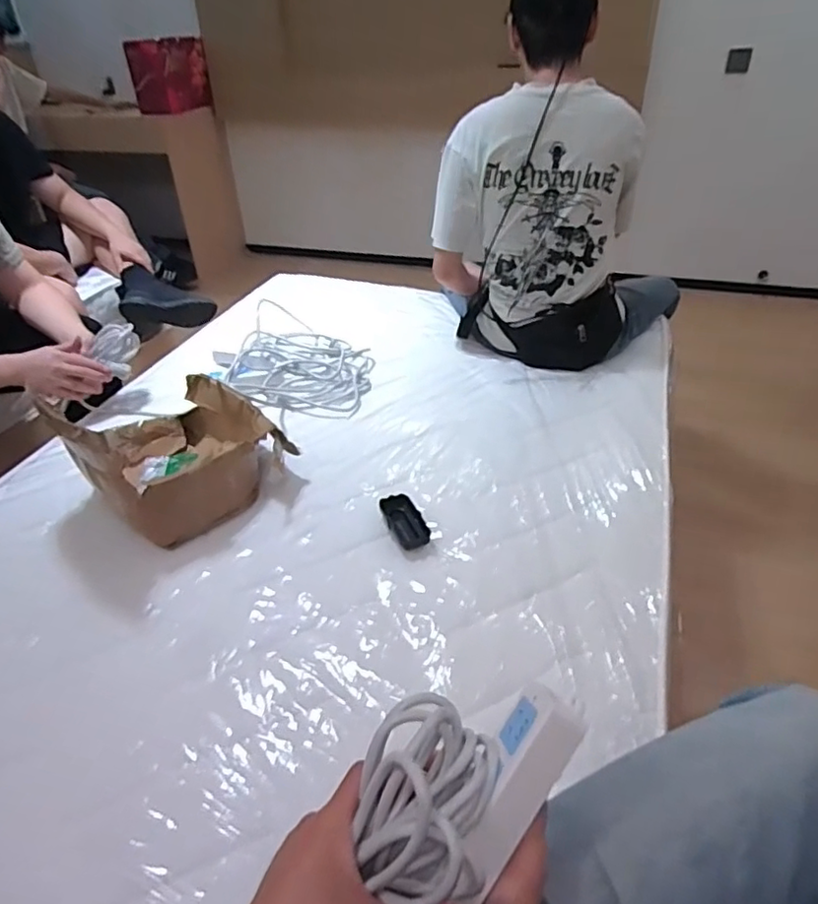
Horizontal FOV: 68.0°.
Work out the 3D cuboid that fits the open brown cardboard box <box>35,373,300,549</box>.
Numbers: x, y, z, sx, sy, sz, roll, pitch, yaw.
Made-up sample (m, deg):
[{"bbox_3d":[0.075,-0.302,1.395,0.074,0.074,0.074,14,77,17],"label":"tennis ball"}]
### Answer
[{"bbox_3d":[-0.396,-0.025,1.005,0.289,0.217,0.281,-29,43,-33],"label":"open brown cardboard box"}]

